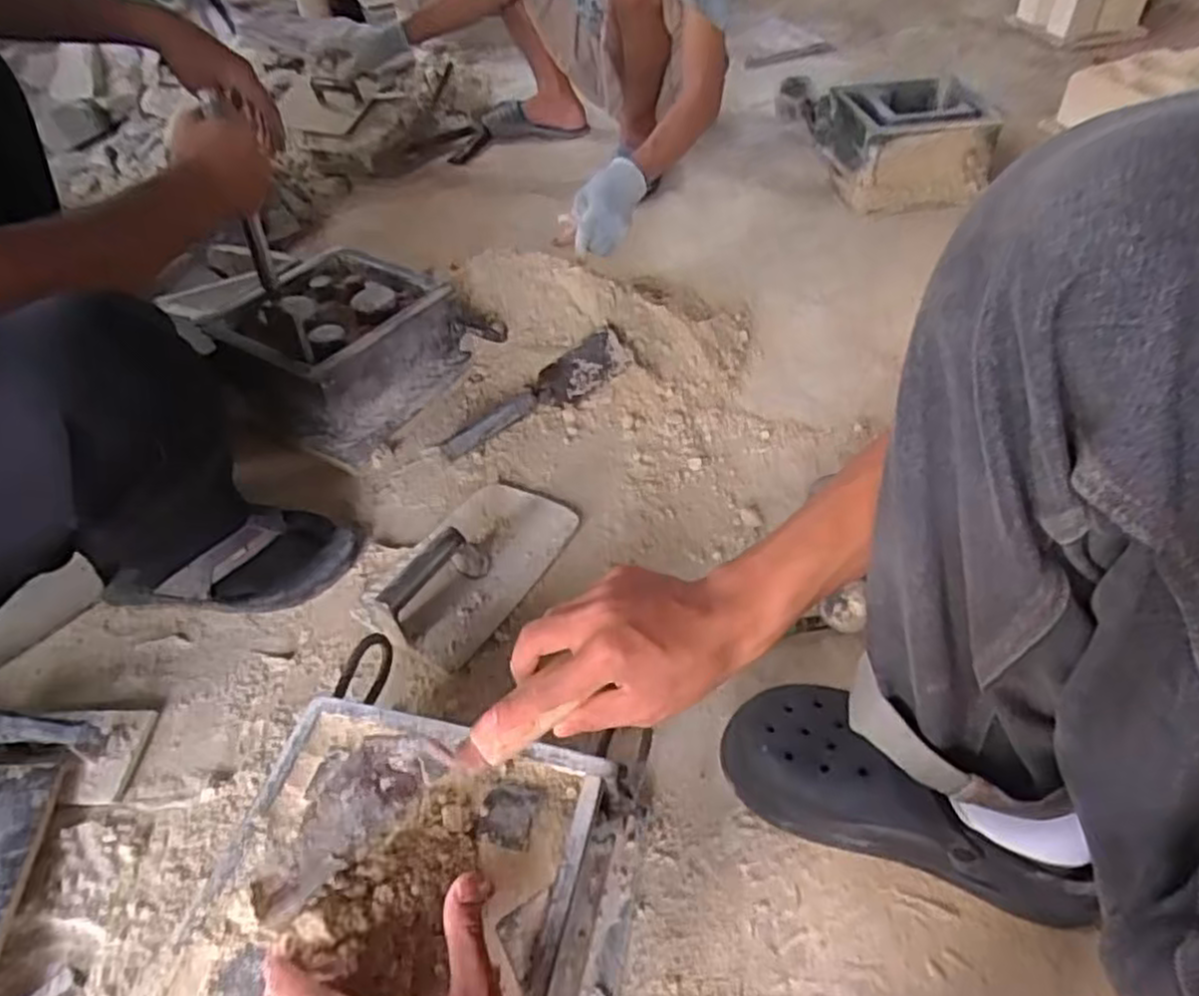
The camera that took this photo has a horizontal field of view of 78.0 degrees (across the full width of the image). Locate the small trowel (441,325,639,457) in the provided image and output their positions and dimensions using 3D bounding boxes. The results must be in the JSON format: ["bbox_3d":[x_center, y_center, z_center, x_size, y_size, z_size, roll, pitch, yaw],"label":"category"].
[{"bbox_3d":[-0.079,-0.129,0.933,0.273,0.043,0.068,-31,52,-20],"label":"small trowel"}]

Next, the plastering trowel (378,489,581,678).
[{"bbox_3d":[-0.133,0.047,0.755,0.133,0.080,0.219,23,54,25],"label":"plastering trowel"}]

